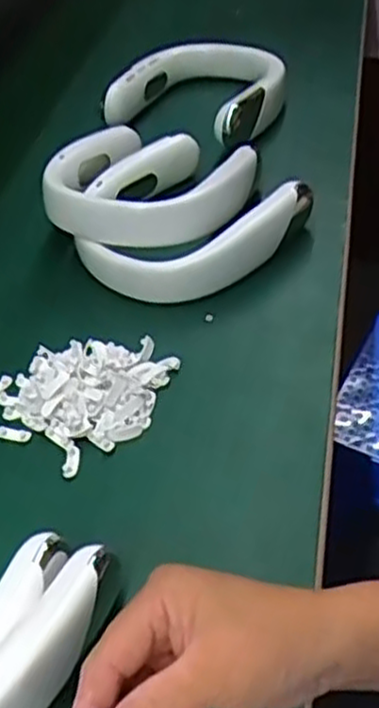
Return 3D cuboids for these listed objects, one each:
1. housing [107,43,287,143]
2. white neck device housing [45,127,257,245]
[{"bbox_3d":[0.006,-0.293,0.872,0.182,0.077,0.152,26,53,29],"label":"housing"},{"bbox_3d":[-0.046,-0.165,0.721,0.175,0.043,0.163,19,50,23],"label":"white neck device housing"}]

